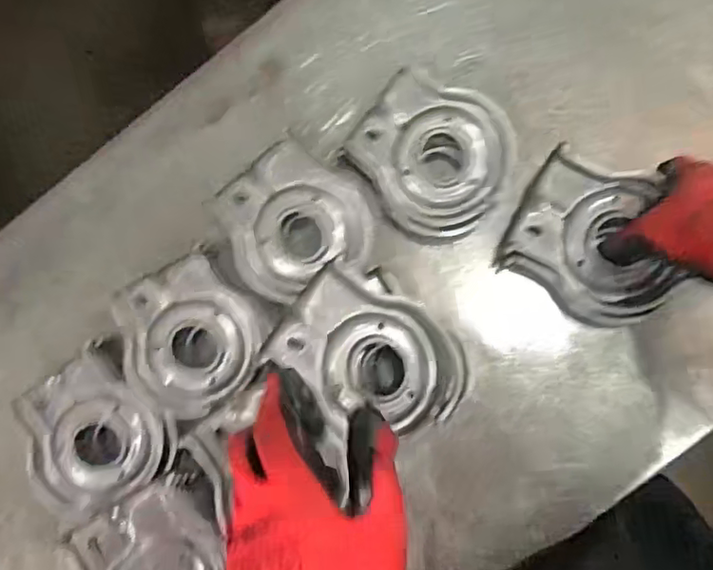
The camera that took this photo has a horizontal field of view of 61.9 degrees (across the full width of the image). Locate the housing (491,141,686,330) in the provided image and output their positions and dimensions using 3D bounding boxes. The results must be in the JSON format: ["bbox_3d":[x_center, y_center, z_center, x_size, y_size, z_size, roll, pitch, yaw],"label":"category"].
[{"bbox_3d":[0.182,-0.032,0.446,0.124,0.035,0.108,25,87,9],"label":"housing"}]

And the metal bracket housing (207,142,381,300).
[{"bbox_3d":[-0.049,-0.053,0.482,0.115,0.022,0.120,-34,81,2],"label":"metal bracket housing"}]

